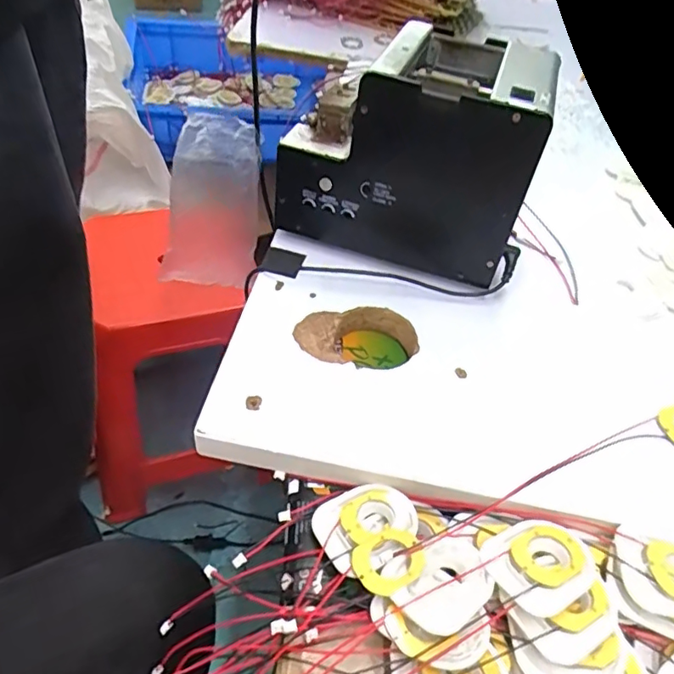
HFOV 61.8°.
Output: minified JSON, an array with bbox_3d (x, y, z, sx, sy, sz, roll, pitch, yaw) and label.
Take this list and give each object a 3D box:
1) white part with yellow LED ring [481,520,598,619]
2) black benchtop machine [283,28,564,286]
[{"bbox_3d":[0.111,0.121,0.305,0.056,0.009,0.047,-20,54,-24],"label":"white part with yellow LED ring"},{"bbox_3d":[0.060,-0.148,0.447,0.177,0.150,0.128,18,48,9],"label":"black benchtop machine"}]

